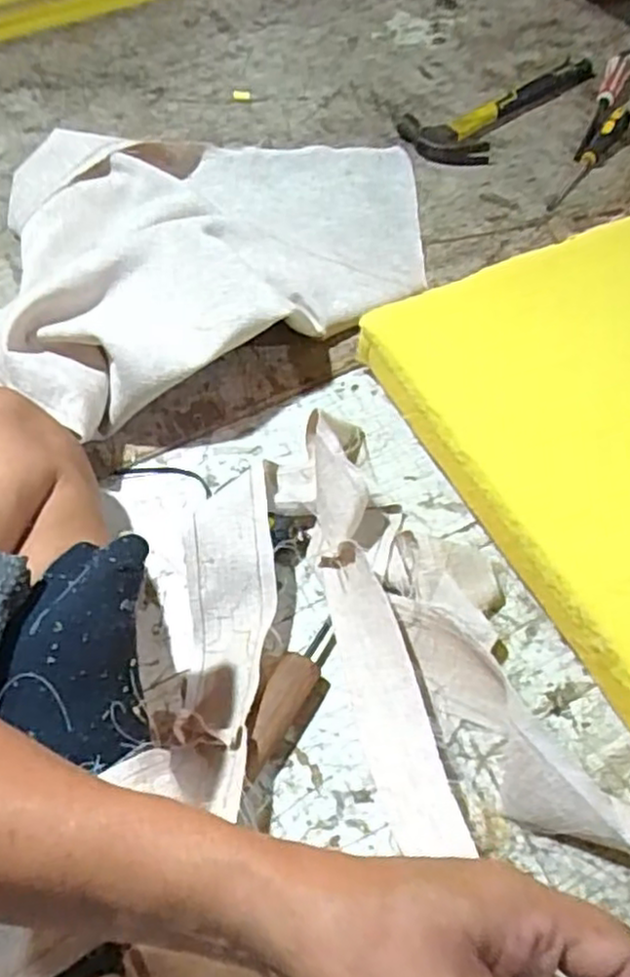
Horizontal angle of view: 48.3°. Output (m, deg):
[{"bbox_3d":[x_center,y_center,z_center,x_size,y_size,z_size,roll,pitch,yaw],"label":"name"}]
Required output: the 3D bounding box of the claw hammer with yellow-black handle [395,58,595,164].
[{"bbox_3d":[0.229,-0.471,0.873,0.249,0.034,0.108,-35,62,-18],"label":"claw hammer with yellow-black handle"}]

